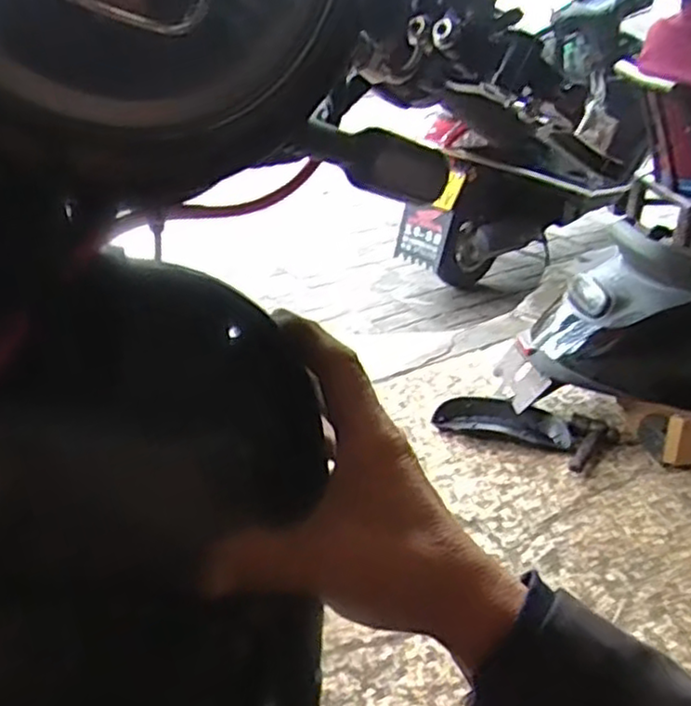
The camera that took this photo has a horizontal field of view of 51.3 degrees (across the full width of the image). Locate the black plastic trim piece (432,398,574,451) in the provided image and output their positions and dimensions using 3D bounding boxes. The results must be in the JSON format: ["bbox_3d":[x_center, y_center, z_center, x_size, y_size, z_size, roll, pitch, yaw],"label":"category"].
[{"bbox_3d":[0.378,0.165,1.744,0.325,0.040,0.144,6,28,9],"label":"black plastic trim piece"}]

